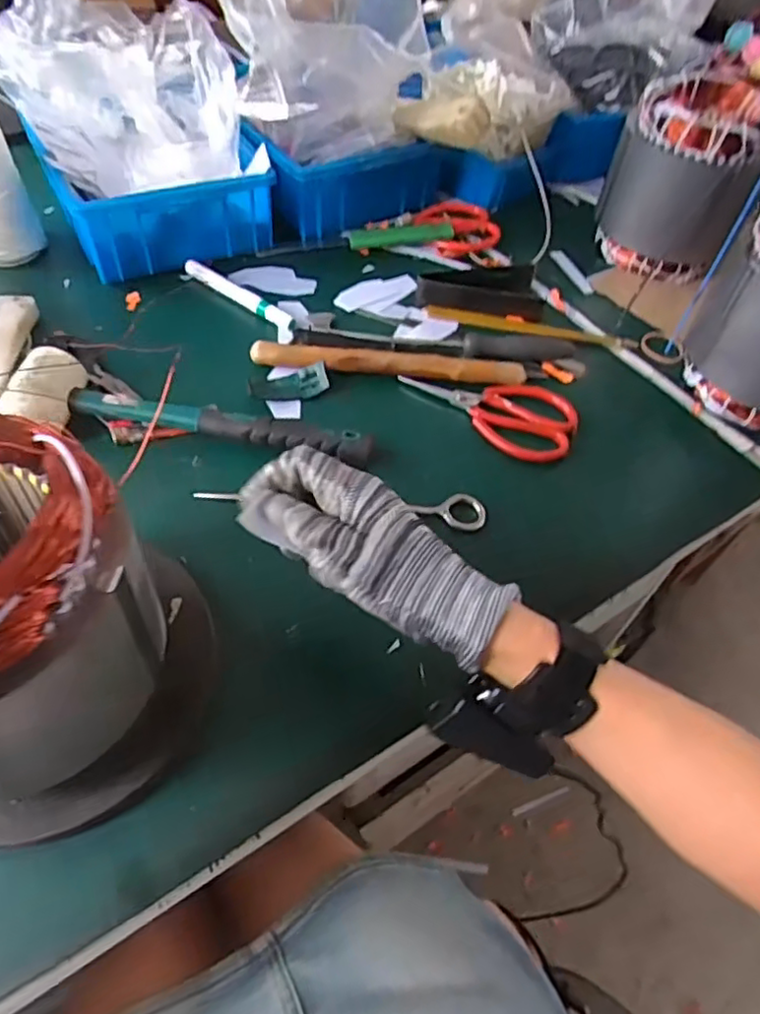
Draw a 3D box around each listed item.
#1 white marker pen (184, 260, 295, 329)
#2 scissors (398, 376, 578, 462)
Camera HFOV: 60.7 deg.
[{"bbox_3d":[-0.142,-0.214,0.656,0.140,0.014,0.016,33,56,19],"label":"white marker pen"},{"bbox_3d":[0.095,-0.088,0.574,0.156,0.018,0.067,19,52,9],"label":"scissors"}]

